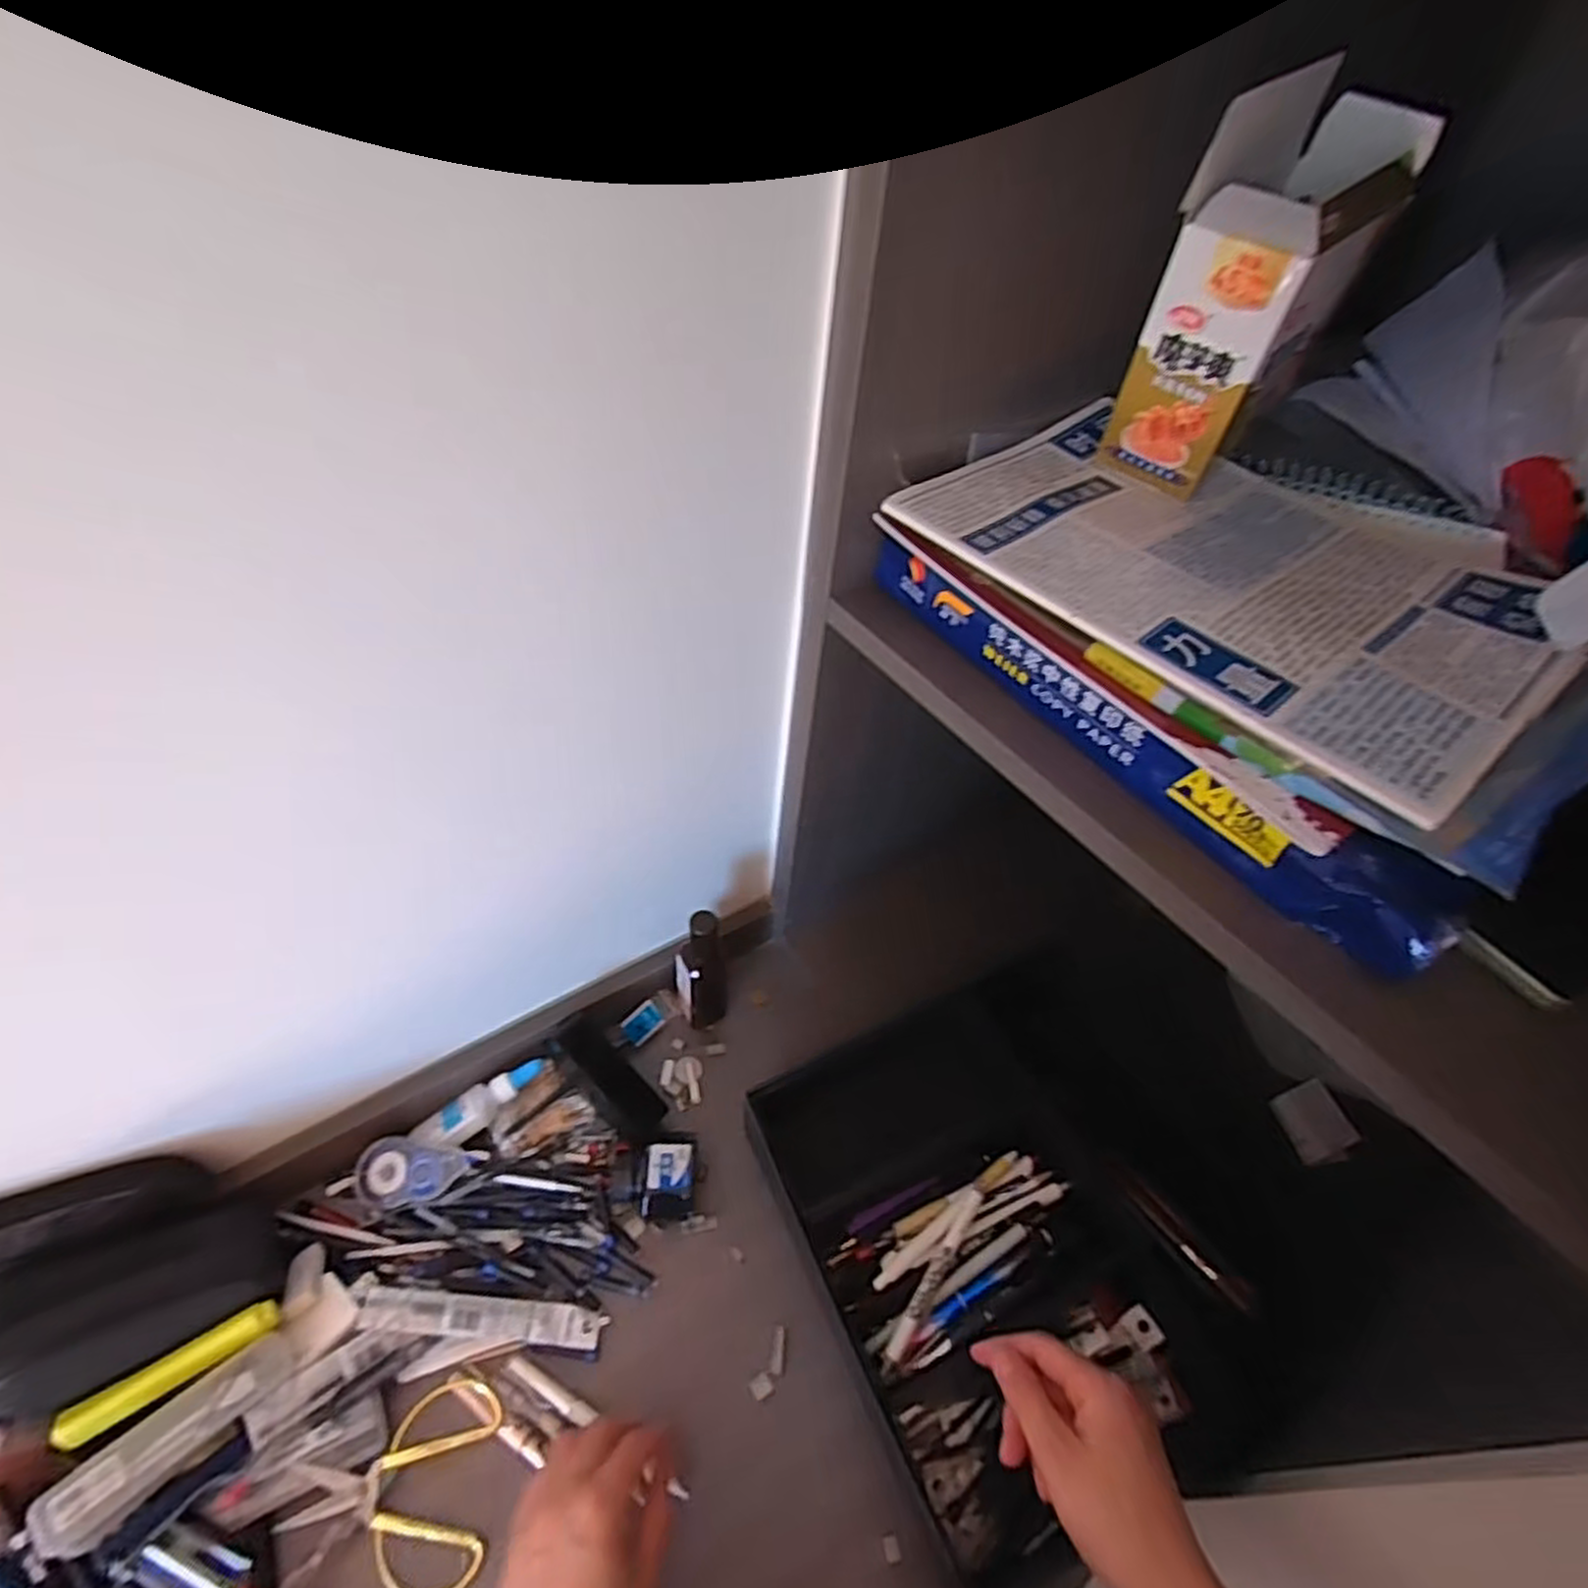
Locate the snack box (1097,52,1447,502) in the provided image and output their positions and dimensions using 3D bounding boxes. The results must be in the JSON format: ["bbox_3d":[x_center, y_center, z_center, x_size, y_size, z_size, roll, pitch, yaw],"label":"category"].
[{"bbox_3d":[0.253,-0.267,0.431,0.064,0.170,0.144,36,53,25],"label":"snack box"}]

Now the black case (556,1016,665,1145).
[{"bbox_3d":[-0.146,0.225,0.627,0.034,0.019,0.108,-38,89,-34],"label":"black case"}]

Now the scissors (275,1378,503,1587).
[{"bbox_3d":[-0.240,0.411,0.465,0.113,0.020,0.101,2,47,-5],"label":"scissors"}]

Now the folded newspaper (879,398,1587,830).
[{"bbox_3d":[0.232,-0.128,0.413,0.233,0.023,0.290,-29,56,-29],"label":"folded newspaper"}]

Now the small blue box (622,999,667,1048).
[{"bbox_3d":[-0.130,0.197,0.677,0.021,0.013,0.034,38,54,26],"label":"small blue box"}]

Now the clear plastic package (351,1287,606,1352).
[{"bbox_3d":[-0.205,0.350,0.524,0.154,0.005,0.023,12,49,-9],"label":"clear plastic package"}]

